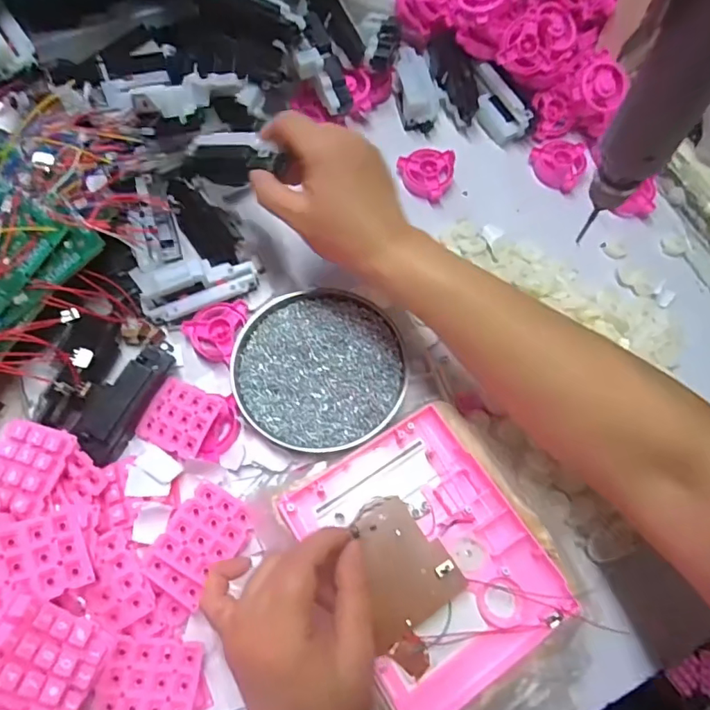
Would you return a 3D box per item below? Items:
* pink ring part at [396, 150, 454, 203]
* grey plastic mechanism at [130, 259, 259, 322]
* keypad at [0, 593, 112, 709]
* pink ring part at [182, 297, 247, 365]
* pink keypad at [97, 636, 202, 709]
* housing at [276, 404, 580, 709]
[{"bbox_3d":[0.068,-0.178,0.495,0.052,0.018,0.046,29,70,9],"label":"pink ring part"},{"bbox_3d":[-0.129,-0.060,0.422,0.094,0.025,0.038,-18,70,-9],"label":"grey plastic mechanism"},{"bbox_3d":[-0.174,0.169,0.285,0.010,0.070,0.051,-16,38,28],"label":"keypad"},{"bbox_3d":[-0.117,-0.023,0.423,0.048,0.013,0.055,13,69,3],"label":"pink ring part"},{"bbox_3d":[-0.129,0.208,0.321,0.057,0.006,0.050,10,72,-5],"label":"pink keypad"},{"bbox_3d":[0.048,0.132,0.342,0.131,0.017,0.164,-31,73,-13],"label":"housing"}]

